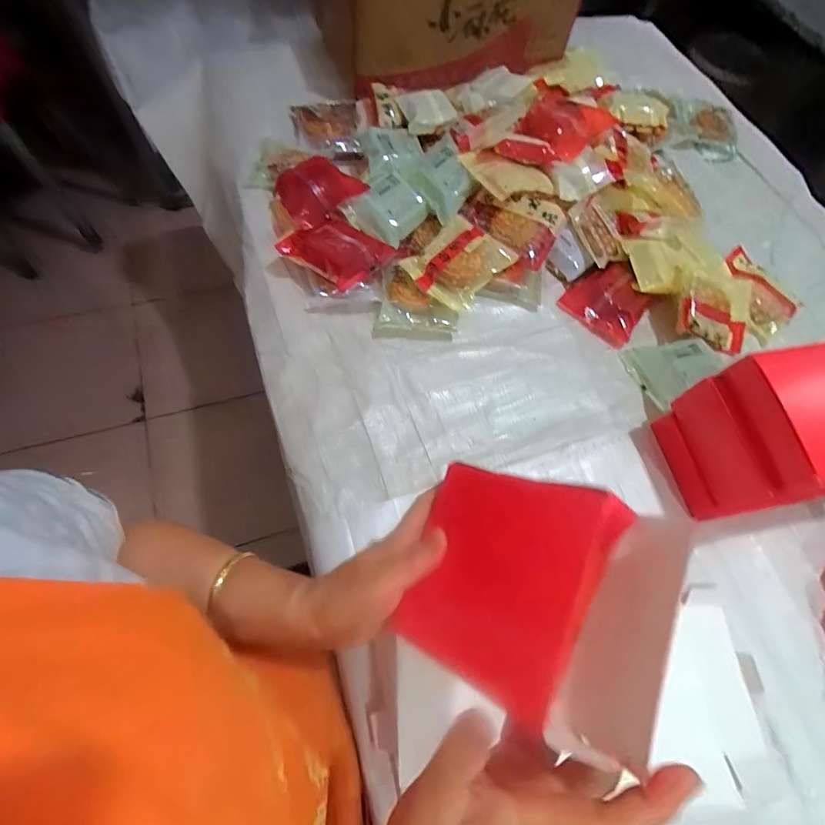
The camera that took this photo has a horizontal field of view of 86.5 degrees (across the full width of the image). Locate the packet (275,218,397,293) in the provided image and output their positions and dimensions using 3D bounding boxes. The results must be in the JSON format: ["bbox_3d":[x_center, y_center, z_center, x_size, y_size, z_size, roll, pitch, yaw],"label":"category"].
[{"bbox_3d":[-0.107,-0.230,0.609,0.137,0.029,0.094,34,67,10],"label":"packet"}]

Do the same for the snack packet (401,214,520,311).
[{"bbox_3d":[0.062,-0.210,0.620,0.117,0.049,0.125,42,69,15],"label":"snack packet"}]

